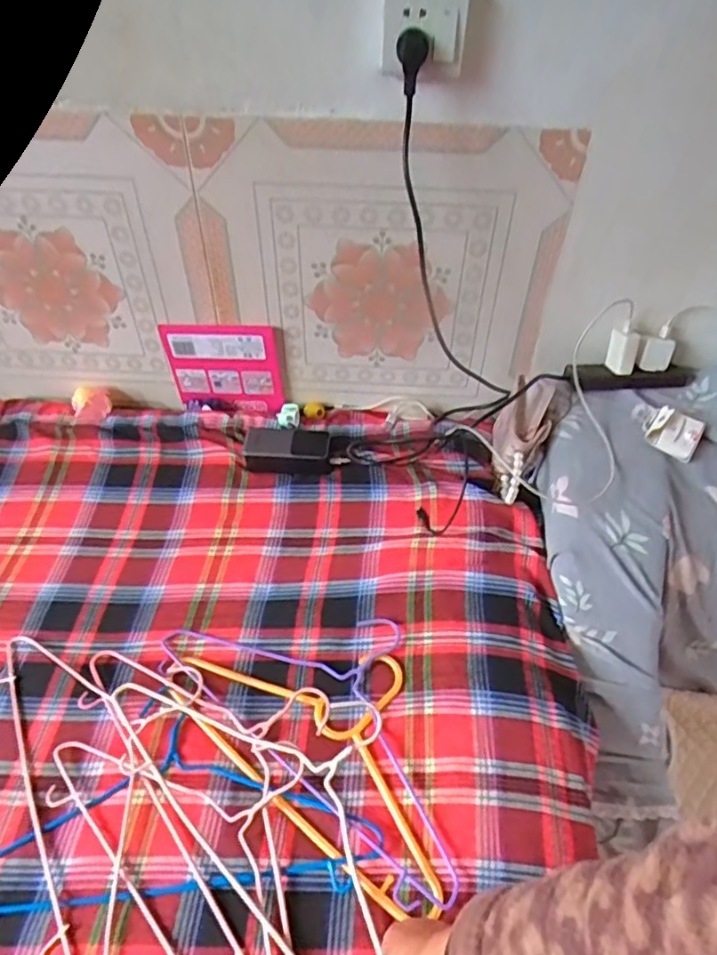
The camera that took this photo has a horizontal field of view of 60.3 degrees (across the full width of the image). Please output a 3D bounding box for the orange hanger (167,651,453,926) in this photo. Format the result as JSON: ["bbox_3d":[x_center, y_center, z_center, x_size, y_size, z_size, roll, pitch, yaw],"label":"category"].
[{"bbox_3d":[-0.029,0.275,0.698,0.380,0.016,0.200,31,54,25],"label":"orange hanger"}]

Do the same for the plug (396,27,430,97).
[{"bbox_3d":[0.058,-0.448,0.666,0.033,0.059,0.026,4,47,3],"label":"plug"}]

